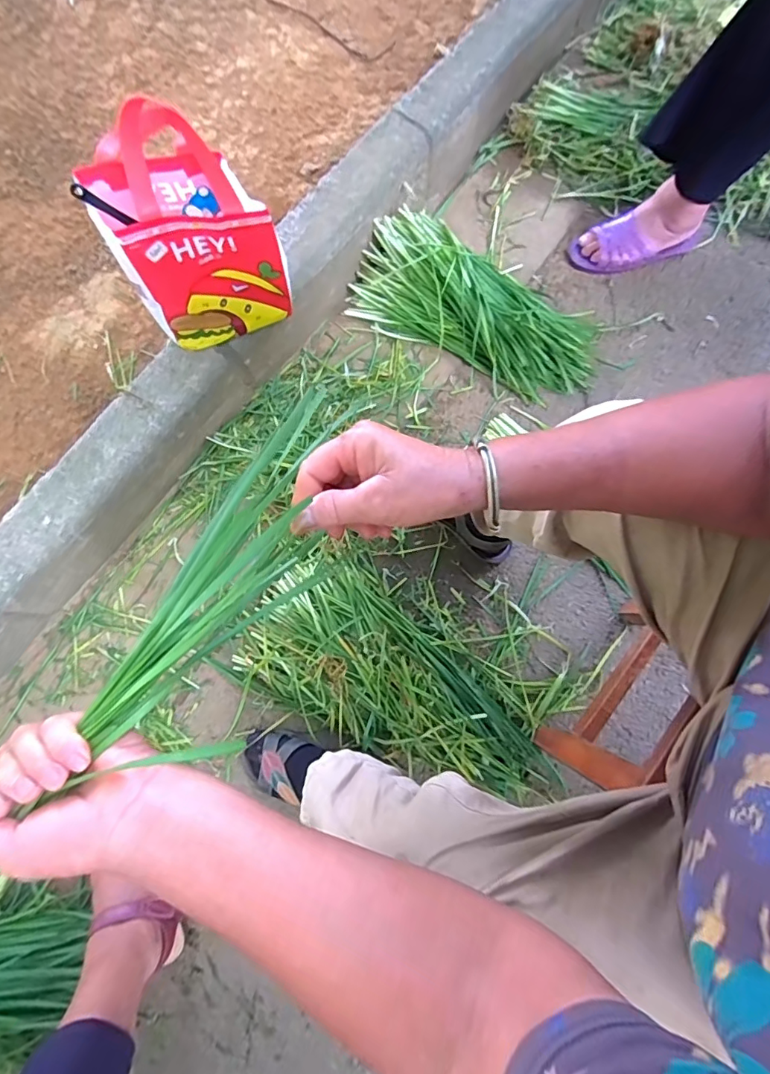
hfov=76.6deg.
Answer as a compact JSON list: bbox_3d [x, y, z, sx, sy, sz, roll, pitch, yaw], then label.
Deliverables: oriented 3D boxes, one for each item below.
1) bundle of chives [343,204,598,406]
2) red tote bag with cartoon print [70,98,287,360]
[{"bbox_3d":[0.172,-0.414,0.861,0.449,0.082,0.225,28,80,6],"label":"bundle of chives"},{"bbox_3d":[-0.249,-0.387,0.643,0.190,0.224,0.134,-22,79,-4],"label":"red tote bag with cartoon print"}]

